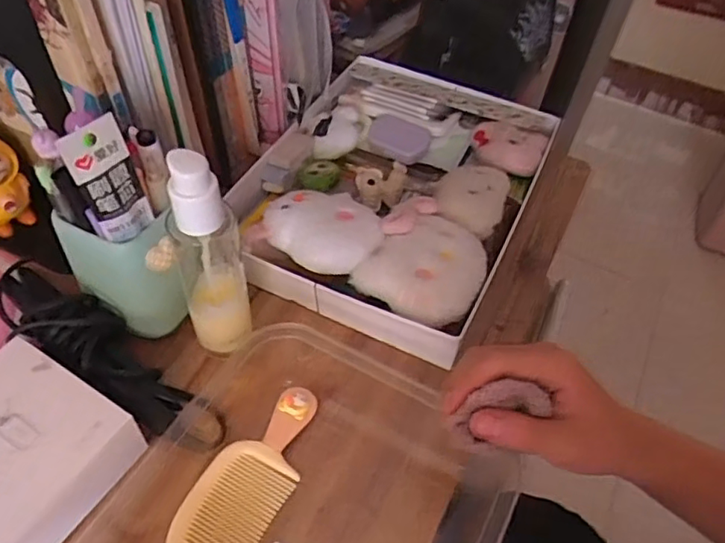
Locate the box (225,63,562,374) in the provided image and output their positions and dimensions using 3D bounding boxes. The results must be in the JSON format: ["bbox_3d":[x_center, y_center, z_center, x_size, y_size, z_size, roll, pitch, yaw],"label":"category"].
[{"bbox_3d":[0.028,-0.089,0.536,0.230,0.060,0.301,23,52,14],"label":"box"}]

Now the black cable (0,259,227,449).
[{"bbox_3d":[-0.184,0.054,0.411,0.198,0.043,0.053,32,55,20],"label":"black cable"}]

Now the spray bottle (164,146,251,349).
[{"bbox_3d":[-0.099,-0.006,0.388,0.040,0.168,0.035,-12,53,-14],"label":"spray bottle"}]

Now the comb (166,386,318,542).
[{"bbox_3d":[-0.072,0.133,0.383,0.053,0.014,0.129,24,53,15],"label":"comb"}]

